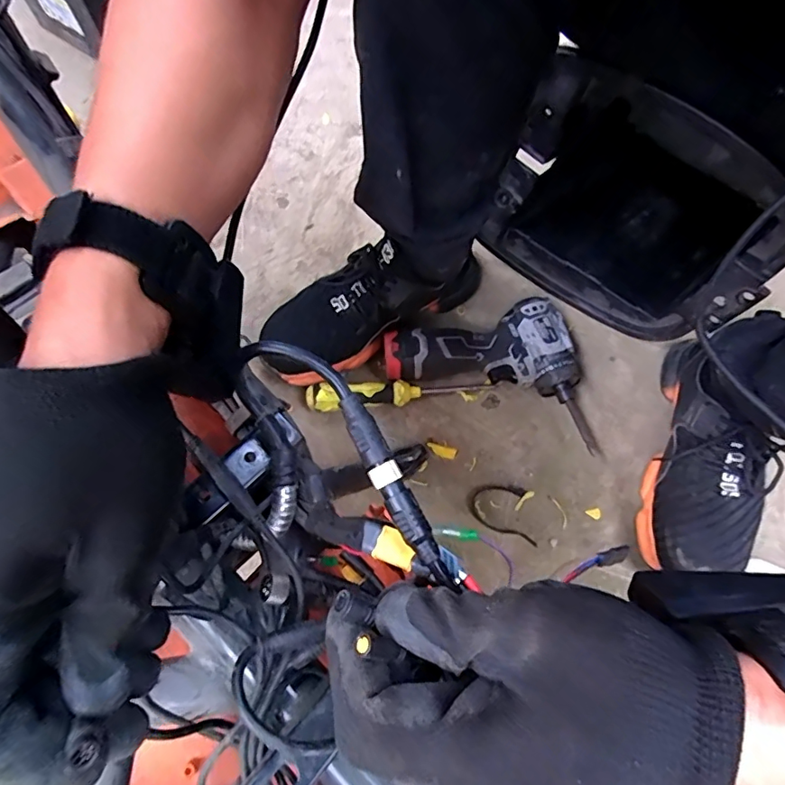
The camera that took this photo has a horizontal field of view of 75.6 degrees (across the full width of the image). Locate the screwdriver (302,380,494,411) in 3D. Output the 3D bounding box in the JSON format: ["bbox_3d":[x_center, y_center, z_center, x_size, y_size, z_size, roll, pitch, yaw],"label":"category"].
[{"bbox_3d":[0.010,0.001,0.549,0.202,0.037,0.026,-3,68,-2],"label":"screwdriver"}]

